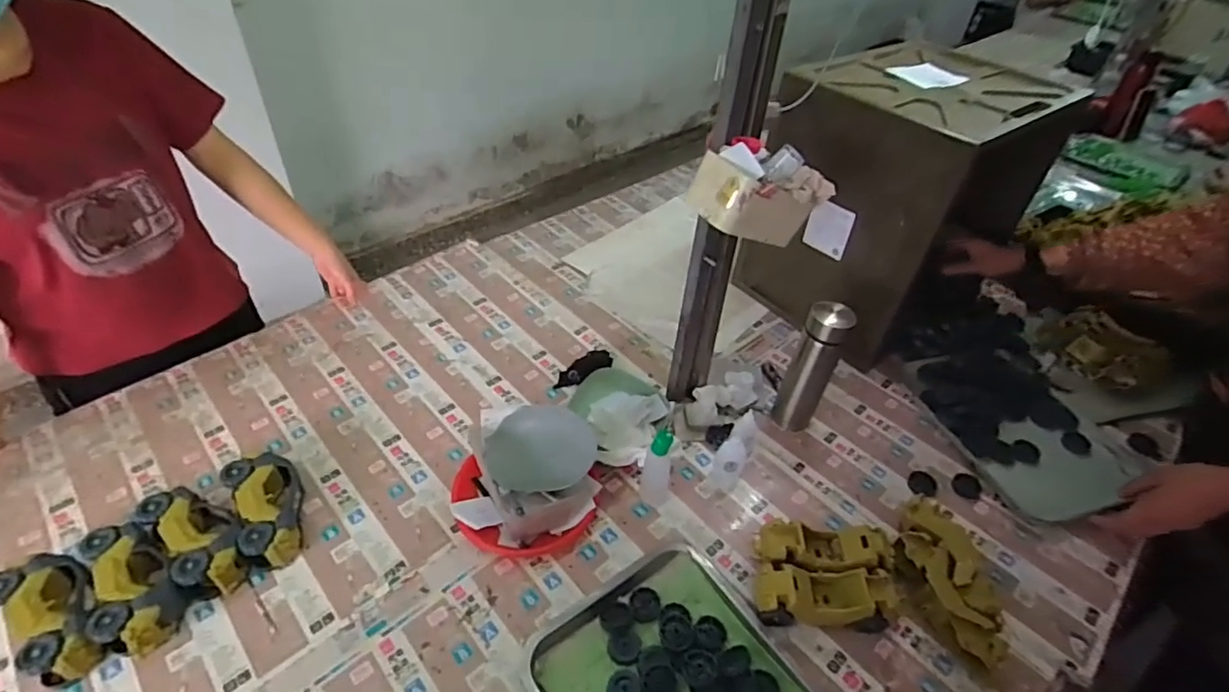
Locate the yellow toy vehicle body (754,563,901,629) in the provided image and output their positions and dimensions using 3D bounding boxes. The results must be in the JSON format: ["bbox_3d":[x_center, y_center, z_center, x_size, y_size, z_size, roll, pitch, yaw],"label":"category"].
[{"bbox_3d":[0.257,0.306,0.723,0.175,0.062,0.057,2,43,-1],"label":"yellow toy vehicle body"}]

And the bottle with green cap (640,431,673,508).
[{"bbox_3d":[0.058,0.165,0.810,0.037,0.148,0.033,7,43,4],"label":"bottle with green cap"}]

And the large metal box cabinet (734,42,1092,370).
[{"bbox_3d":[0.517,-0.294,1.117,0.437,0.409,0.349,-29,52,-29],"label":"large metal box cabinet"}]

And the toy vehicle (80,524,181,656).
[{"bbox_3d":[-0.570,0.287,0.705,0.082,0.062,0.165,-31,53,-31],"label":"toy vehicle"}]

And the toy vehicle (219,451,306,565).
[{"bbox_3d":[-0.454,0.213,0.787,0.081,0.068,0.165,-25,50,-26],"label":"toy vehicle"}]

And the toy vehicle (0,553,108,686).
[{"bbox_3d":[-0.641,0.306,0.682,0.164,0.061,0.084,29,49,26],"label":"toy vehicle"}]

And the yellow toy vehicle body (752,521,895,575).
[{"bbox_3d":[0.267,0.265,0.766,0.170,0.063,0.061,3,43,0],"label":"yellow toy vehicle body"}]

